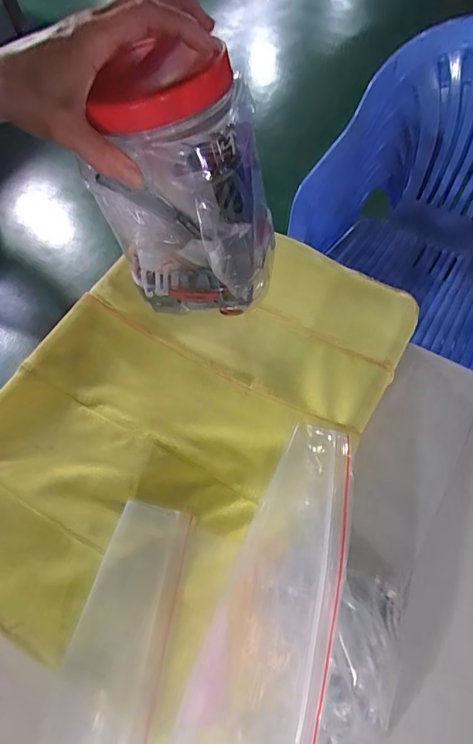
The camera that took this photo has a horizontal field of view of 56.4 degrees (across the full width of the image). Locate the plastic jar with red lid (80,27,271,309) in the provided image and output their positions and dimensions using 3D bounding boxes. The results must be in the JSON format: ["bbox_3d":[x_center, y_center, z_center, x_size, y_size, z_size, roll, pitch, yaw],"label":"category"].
[{"bbox_3d":[-0.039,-0.140,0.340,0.129,0.172,0.111,1,66,3],"label":"plastic jar with red lid"}]

